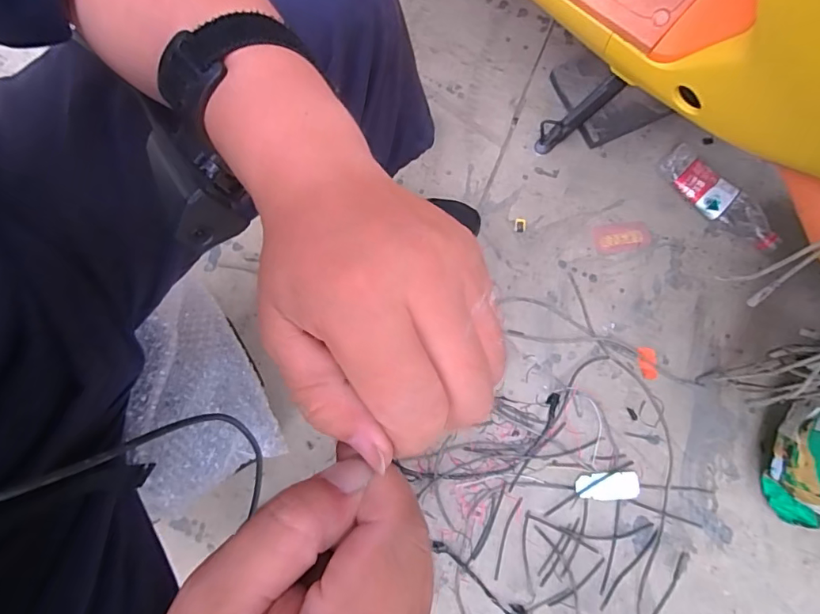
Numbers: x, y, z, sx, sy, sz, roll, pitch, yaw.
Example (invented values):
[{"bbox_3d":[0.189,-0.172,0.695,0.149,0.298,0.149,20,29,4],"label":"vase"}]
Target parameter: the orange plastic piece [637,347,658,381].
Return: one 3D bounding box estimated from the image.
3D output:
[{"bbox_3d":[0.372,0.089,0.755,0.028,0.004,0.049,-1,78,1],"label":"orange plastic piece"}]

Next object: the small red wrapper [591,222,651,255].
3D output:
[{"bbox_3d":[0.348,-0.114,0.795,0.091,0.004,0.049,-4,78,0],"label":"small red wrapper"}]

